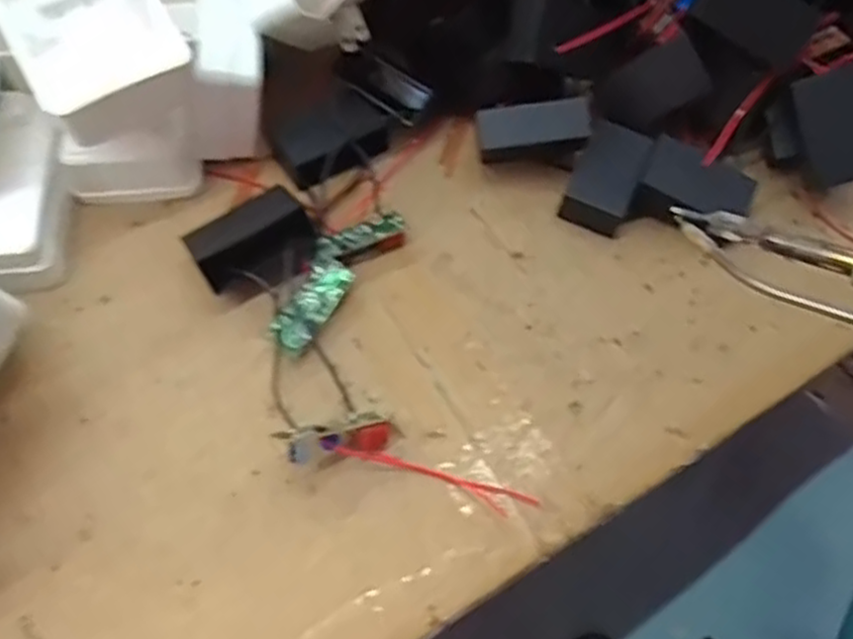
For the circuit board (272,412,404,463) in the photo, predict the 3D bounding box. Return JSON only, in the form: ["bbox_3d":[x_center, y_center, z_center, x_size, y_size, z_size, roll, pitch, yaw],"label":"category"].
[{"bbox_3d":[-0.032,0.044,0.277,0.044,0.016,0.013,-6,62,-7],"label":"circuit board"}]

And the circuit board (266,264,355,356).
[{"bbox_3d":[-0.046,-0.006,0.300,0.016,0.004,0.042,34,64,-6],"label":"circuit board"}]

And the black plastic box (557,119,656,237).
[{"bbox_3d":[0.082,-0.066,0.338,0.027,0.020,0.048,23,63,8],"label":"black plastic box"}]

